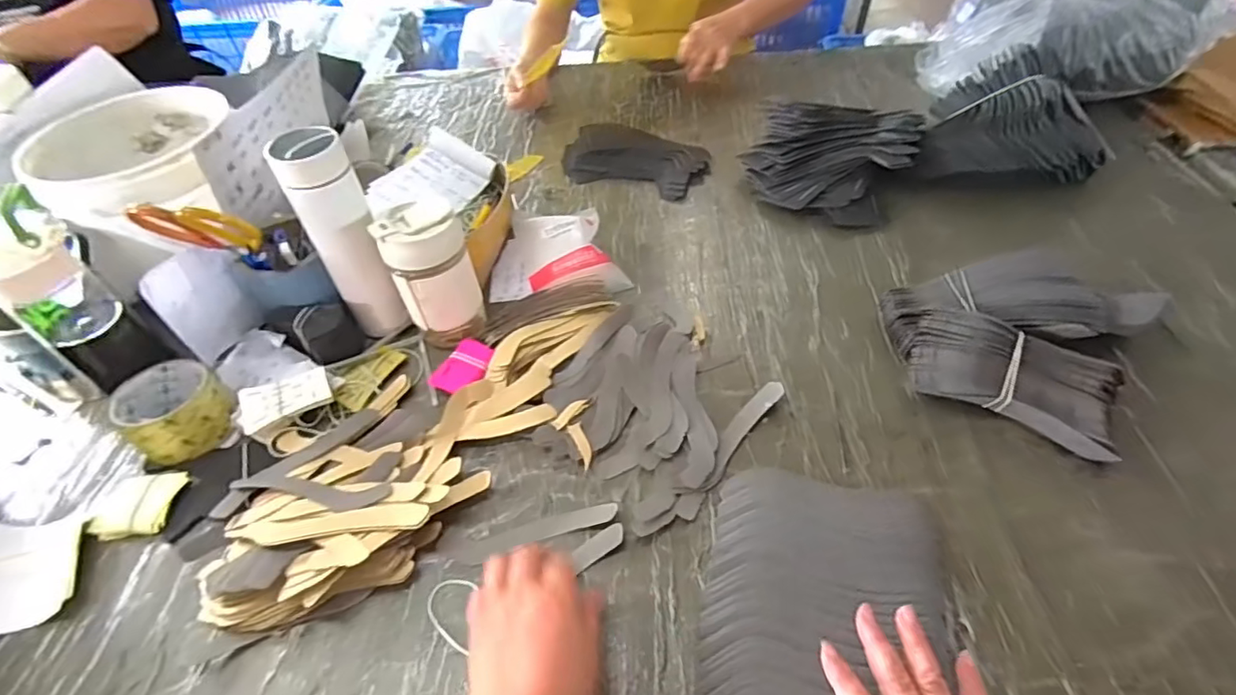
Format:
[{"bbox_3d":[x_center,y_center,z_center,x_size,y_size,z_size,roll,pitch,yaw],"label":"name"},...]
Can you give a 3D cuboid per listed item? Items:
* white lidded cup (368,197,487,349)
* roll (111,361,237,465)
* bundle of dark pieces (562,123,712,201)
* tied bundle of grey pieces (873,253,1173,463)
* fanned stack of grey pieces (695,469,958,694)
[{"bbox_3d":[-0.194,-0.074,0.605,0.080,0.148,0.071,-6,48,-1],"label":"white lidded cup"},{"bbox_3d":[-0.439,0.061,0.566,0.095,0.056,0.085,27,55,25],"label":"roll"},{"bbox_3d":[0.023,-0.285,0.862,0.214,0.031,0.121,17,52,18],"label":"bundle of dark pieces"},{"bbox_3d":[0.373,-0.013,0.552,0.213,0.082,0.182,22,54,22],"label":"tied bundle of grey pieces"},{"bbox_3d":[0.149,0.205,0.407,0.173,0.033,0.254,6,49,10],"label":"fanned stack of grey pieces"}]

